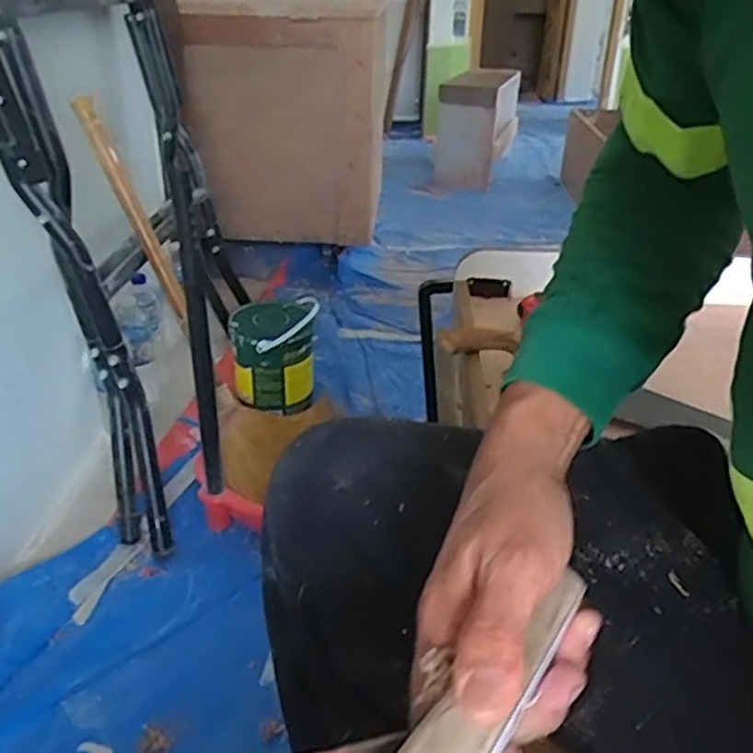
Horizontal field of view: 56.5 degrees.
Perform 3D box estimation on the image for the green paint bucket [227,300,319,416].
[{"bbox_3d":[-0.214,-0.032,1.475,0.171,0.209,0.175,-1,30,-4],"label":"green paint bucket"}]

